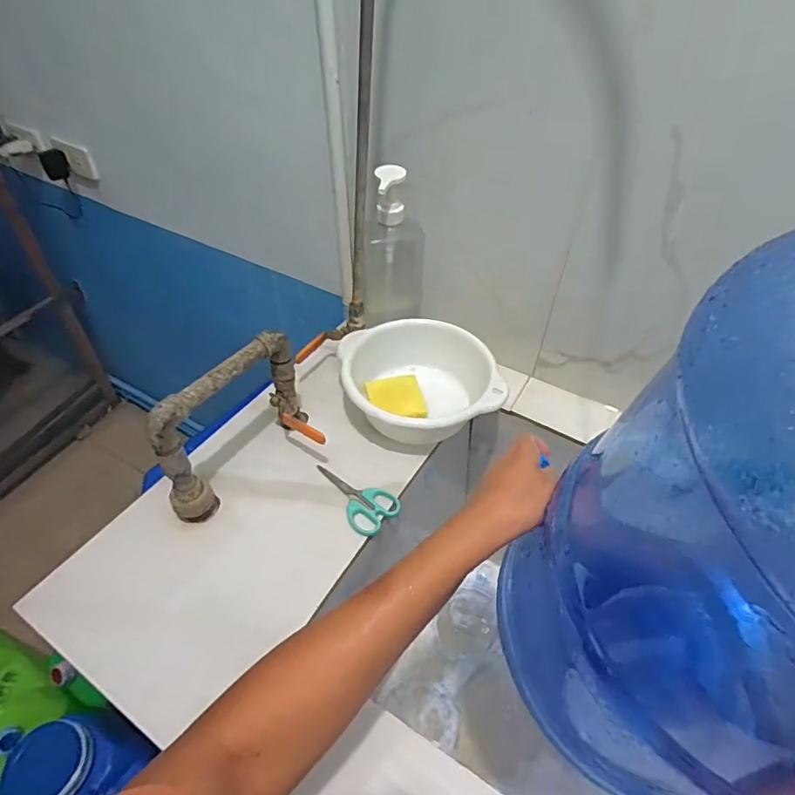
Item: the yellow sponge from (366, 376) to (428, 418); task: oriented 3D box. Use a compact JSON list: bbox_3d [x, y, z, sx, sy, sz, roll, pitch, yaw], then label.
[{"bbox_3d":[-0.001,0.001,0.696,0.074,0.009,0.076,-9,47,-9],"label":"yellow sponge"}]

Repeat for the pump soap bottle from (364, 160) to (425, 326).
[{"bbox_3d":[-0.006,-0.200,0.688,0.088,0.209,0.076,2,46,1],"label":"pump soap bottle"}]

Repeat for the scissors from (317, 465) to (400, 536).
[{"bbox_3d":[-0.051,0.118,0.616,0.060,0.017,0.113,-34,56,-29],"label":"scissors"}]

